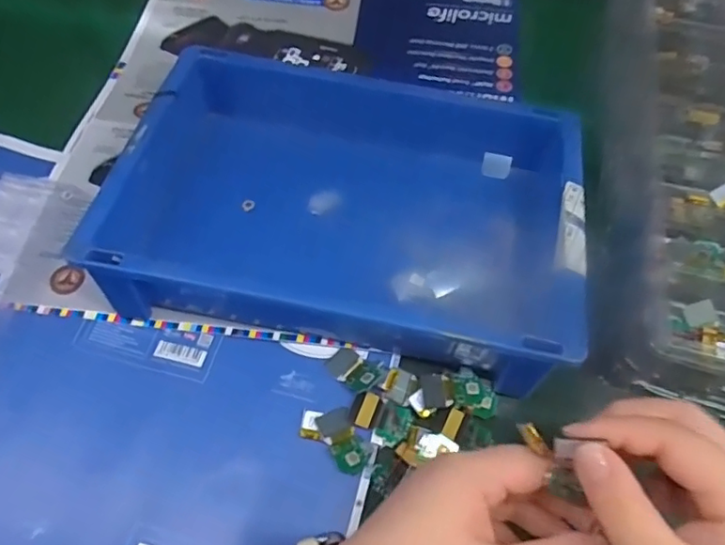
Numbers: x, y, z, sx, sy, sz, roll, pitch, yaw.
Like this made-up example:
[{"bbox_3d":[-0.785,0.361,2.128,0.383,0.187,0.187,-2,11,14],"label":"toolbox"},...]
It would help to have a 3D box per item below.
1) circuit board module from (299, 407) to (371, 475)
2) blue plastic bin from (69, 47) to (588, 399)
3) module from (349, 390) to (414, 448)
[{"bbox_3d":[-0.015,0.100,0.350,0.047,0.006,0.028,35,66,15],"label":"circuit board module"},{"bbox_3d":[-0.008,-0.051,0.397,0.298,0.066,0.205,11,62,3],"label":"blue plastic bin"},{"bbox_3d":[0.011,0.090,0.354,0.037,0.004,0.025,21,63,8],"label":"module"}]

